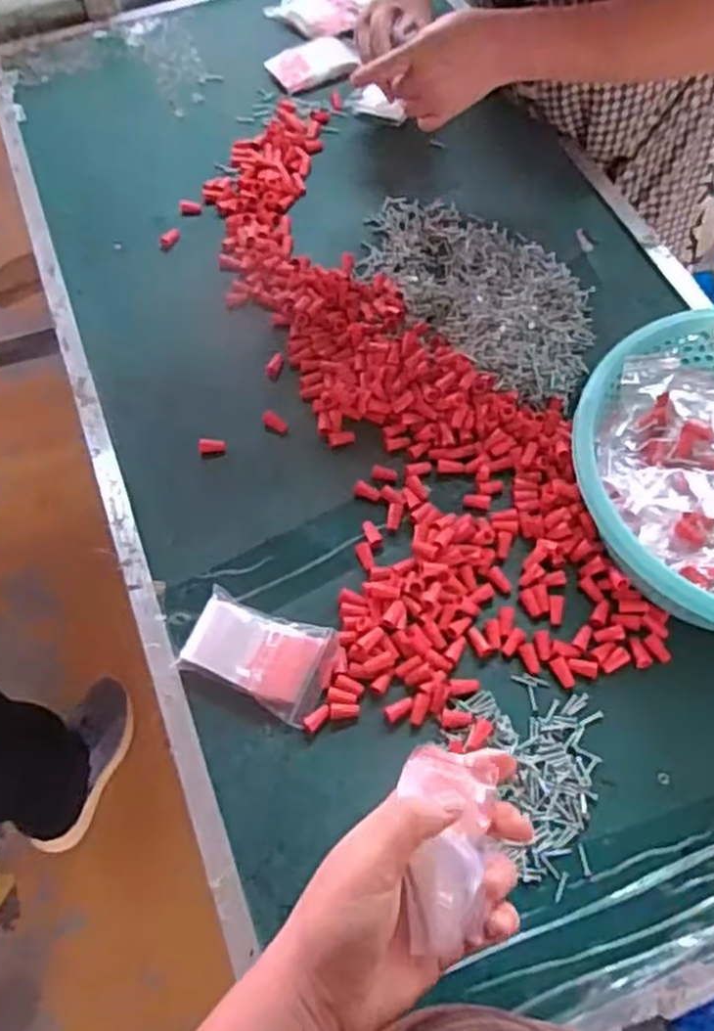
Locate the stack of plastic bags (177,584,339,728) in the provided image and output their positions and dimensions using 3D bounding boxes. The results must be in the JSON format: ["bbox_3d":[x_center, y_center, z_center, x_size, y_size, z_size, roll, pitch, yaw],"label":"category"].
[{"bbox_3d":[-0.077,0.107,0.607,0.110,0.021,0.072,21,64,11],"label":"stack of plastic bags"}]

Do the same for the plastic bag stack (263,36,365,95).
[{"bbox_3d":[-0.053,-0.545,0.936,0.094,0.016,0.069,-29,66,-14],"label":"plastic bag stack"}]

